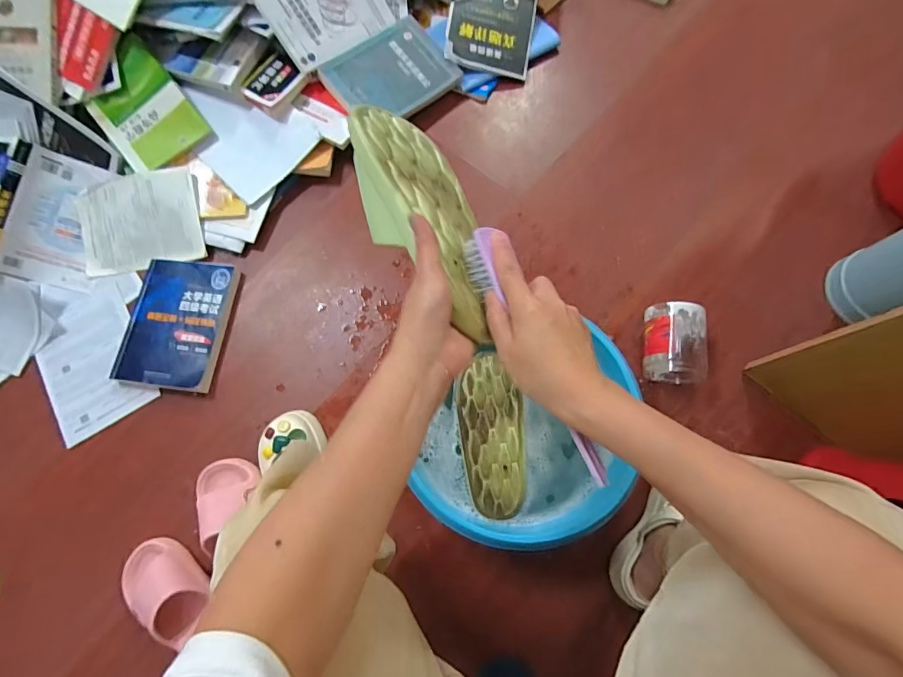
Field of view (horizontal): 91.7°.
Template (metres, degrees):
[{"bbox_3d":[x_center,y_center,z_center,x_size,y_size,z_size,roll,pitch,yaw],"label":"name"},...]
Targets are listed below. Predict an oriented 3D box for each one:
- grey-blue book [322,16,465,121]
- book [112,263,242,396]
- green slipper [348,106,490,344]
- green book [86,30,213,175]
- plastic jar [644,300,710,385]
[{"bbox_3d":[-0.129,-0.567,0.934,0.251,0.026,0.183,-39,90,-16],"label":"grey-blue book"},{"bbox_3d":[-0.531,-0.031,0.842,0.188,0.028,0.247,6,74,4],"label":"book"},{"bbox_3d":[-0.031,-0.102,0.424,0.114,0.067,0.252,-13,74,-44],"label":"green slipper"},{"bbox_3d":[-0.622,-0.459,0.884,0.171,0.017,0.216,-41,97,-1],"label":"green book"},{"bbox_3d":[0.383,0.008,0.765,0.092,0.105,0.129,7,74,5],"label":"plastic jar"}]

